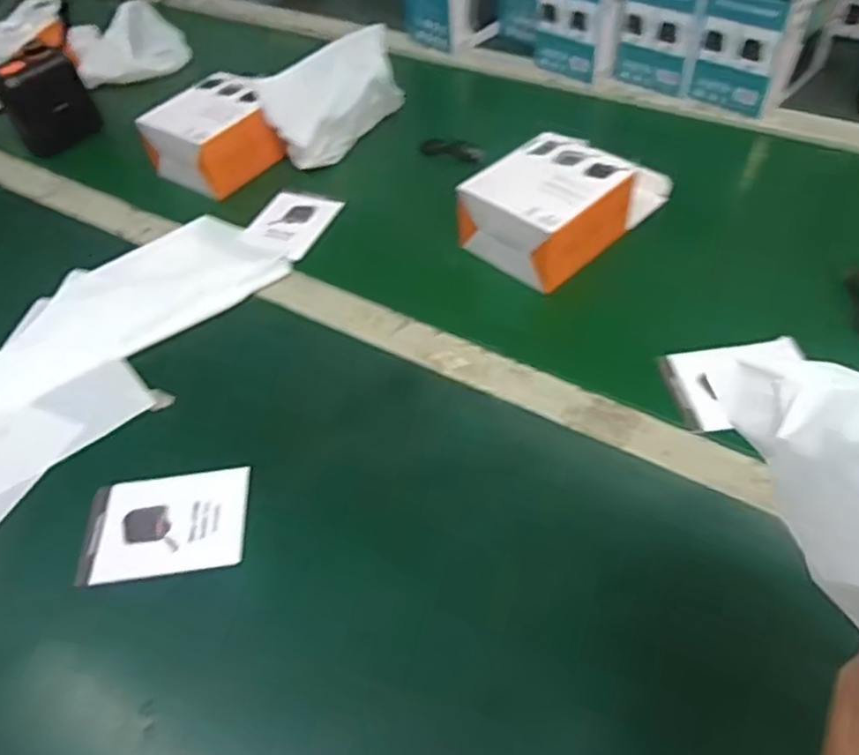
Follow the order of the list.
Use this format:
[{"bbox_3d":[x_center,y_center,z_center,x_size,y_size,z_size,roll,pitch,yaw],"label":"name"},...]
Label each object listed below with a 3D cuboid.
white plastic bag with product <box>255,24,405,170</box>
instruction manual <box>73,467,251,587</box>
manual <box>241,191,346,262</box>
[{"bbox_3d":[-0.096,-0.294,0.718,0.163,0.083,0.064,-35,54,-24],"label":"white plastic bag with product"},{"bbox_3d":[-0.167,0.091,0.430,0.100,0.004,0.074,-7,48,-1],"label":"instruction manual"},{"bbox_3d":[-0.133,-0.148,0.649,0.071,0.004,0.093,19,51,15],"label":"manual"}]

